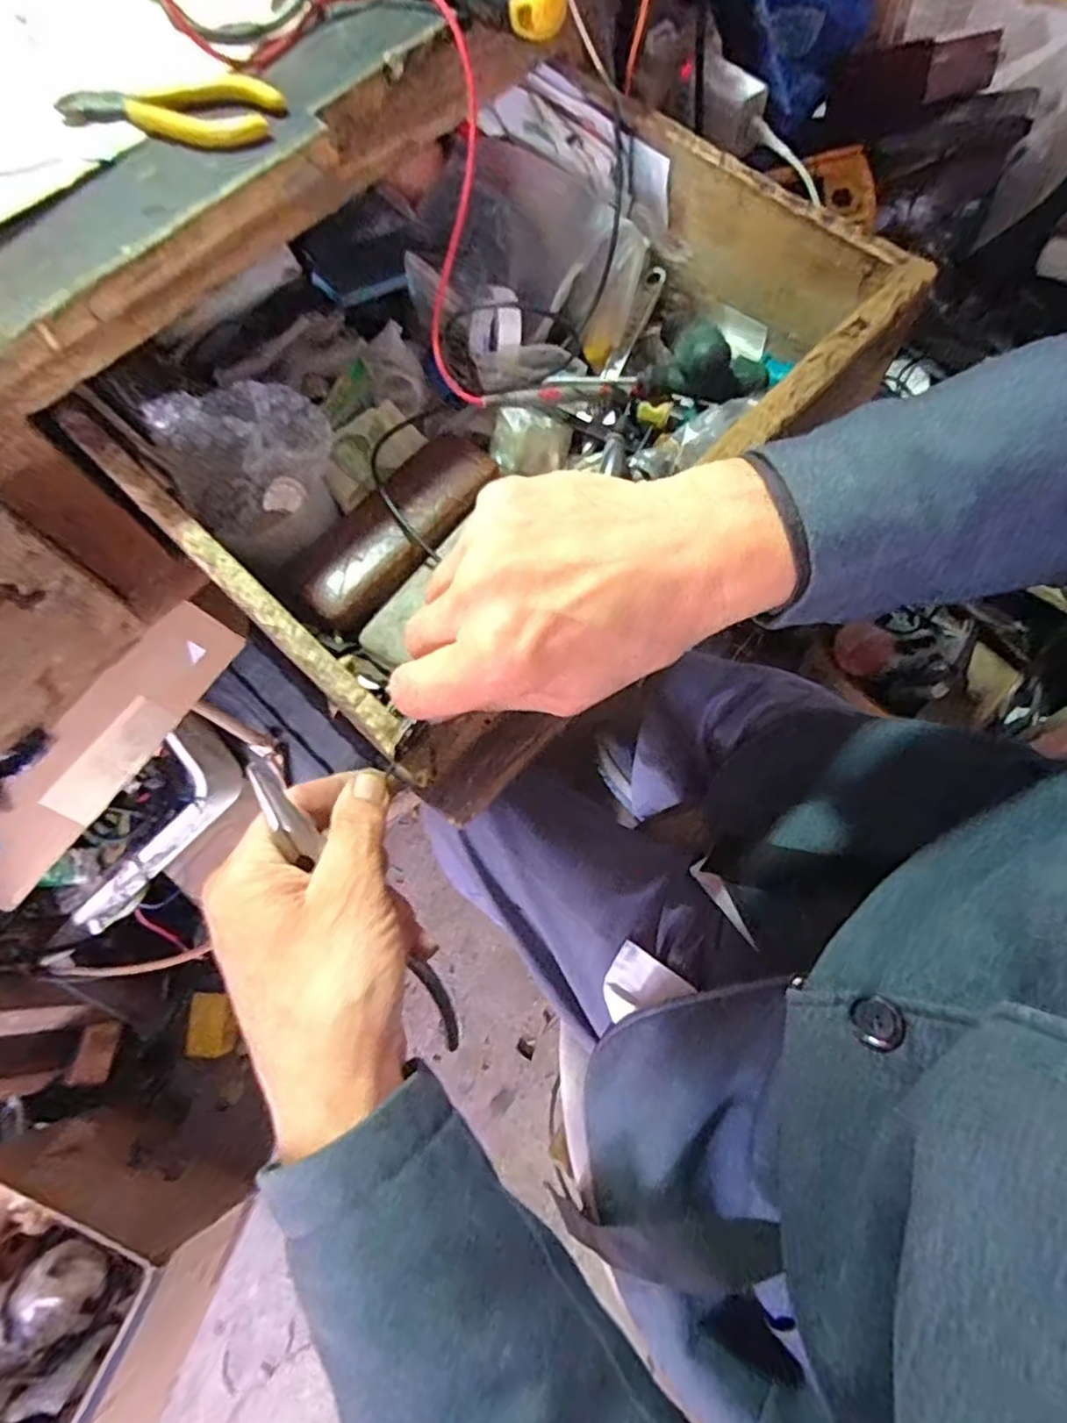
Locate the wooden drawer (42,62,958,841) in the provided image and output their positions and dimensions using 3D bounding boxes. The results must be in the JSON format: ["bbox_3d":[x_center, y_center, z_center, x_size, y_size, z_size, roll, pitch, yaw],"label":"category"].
[{"bbox_3d":[-0.035,-0.197,0.418,0.338,0.108,0.384,41,76,16],"label":"wooden drawer"}]

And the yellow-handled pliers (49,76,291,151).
[{"bbox_3d":[-0.168,-0.273,0.316,0.103,0.014,0.026,1,69,3],"label":"yellow-handled pliers"}]

